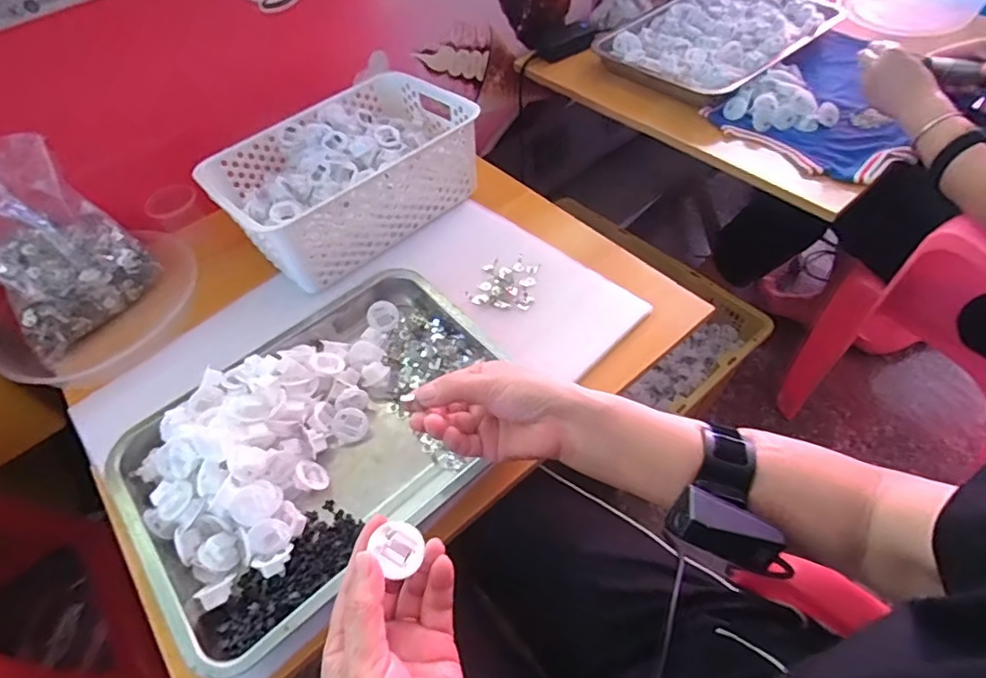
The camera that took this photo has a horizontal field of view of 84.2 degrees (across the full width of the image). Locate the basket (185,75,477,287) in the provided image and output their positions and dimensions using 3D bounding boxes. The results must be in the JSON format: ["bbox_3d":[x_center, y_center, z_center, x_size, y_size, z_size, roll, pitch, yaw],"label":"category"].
[{"bbox_3d":[-0.195,-0.224,0.735,0.316,0.102,0.214,-36,57,-21],"label":"basket"}]

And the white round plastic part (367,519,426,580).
[{"bbox_3d":[-0.060,0.131,0.342,0.031,0.011,0.032,15,44,-15],"label":"white round plastic part"}]

